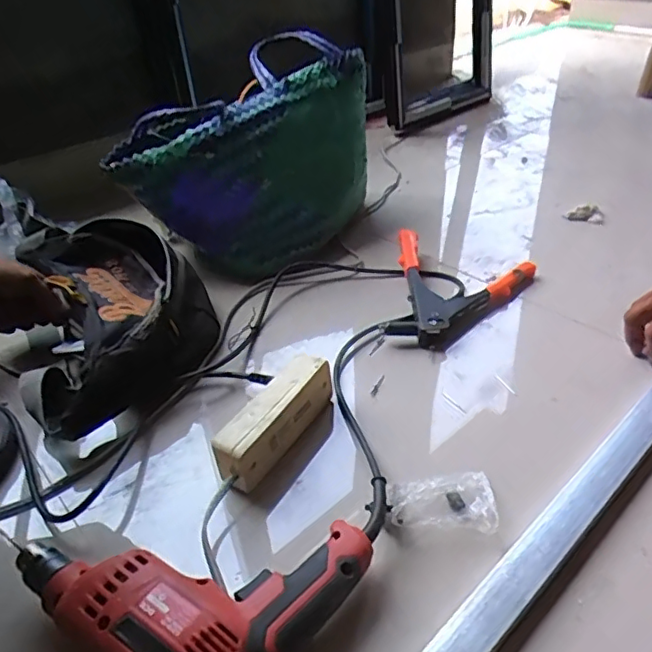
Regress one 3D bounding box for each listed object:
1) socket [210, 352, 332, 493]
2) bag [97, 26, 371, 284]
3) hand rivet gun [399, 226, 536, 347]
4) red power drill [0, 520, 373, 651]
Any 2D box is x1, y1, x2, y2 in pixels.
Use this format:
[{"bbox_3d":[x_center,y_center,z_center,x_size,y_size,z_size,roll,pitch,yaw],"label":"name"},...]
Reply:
[{"bbox_3d":[-0.052,0.095,0.596,0.038,0.060,0.155,19,42,27],"label":"socket"},{"bbox_3d":[-0.097,-0.257,0.923,0.239,0.248,0.402,22,44,31],"label":"bag"},{"bbox_3d":[0.168,-0.052,0.802,0.198,0.035,0.232,12,39,20],"label":"hand rivet gun"},{"bbox_3d":[-0.106,0.190,0.468,0.230,0.064,0.195,23,44,31],"label":"red power drill"}]

